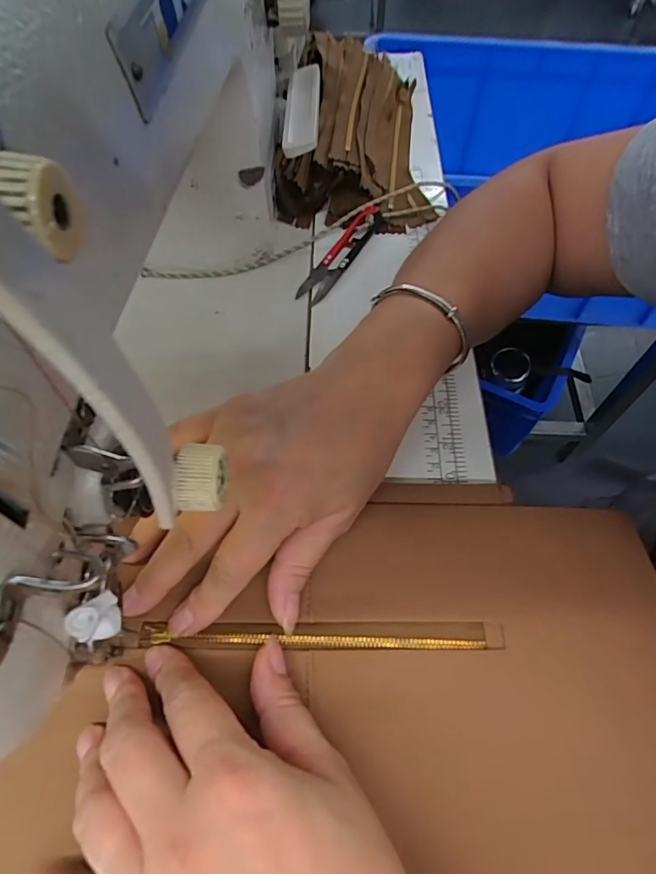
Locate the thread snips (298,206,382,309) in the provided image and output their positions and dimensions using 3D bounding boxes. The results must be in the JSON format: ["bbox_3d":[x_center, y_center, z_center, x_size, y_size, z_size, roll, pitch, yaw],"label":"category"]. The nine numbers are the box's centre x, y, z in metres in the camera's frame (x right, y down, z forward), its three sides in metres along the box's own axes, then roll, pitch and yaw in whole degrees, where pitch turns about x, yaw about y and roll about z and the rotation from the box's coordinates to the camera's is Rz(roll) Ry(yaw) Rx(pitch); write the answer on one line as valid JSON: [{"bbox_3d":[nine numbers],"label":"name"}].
[{"bbox_3d":[0.010,-0.140,0.370,0.022,0.015,0.102,27,62,15],"label":"thread snips"}]

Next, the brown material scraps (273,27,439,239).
[{"bbox_3d":[0.024,-0.289,0.448,0.128,0.049,0.253,1,59,0],"label":"brown material scraps"}]

